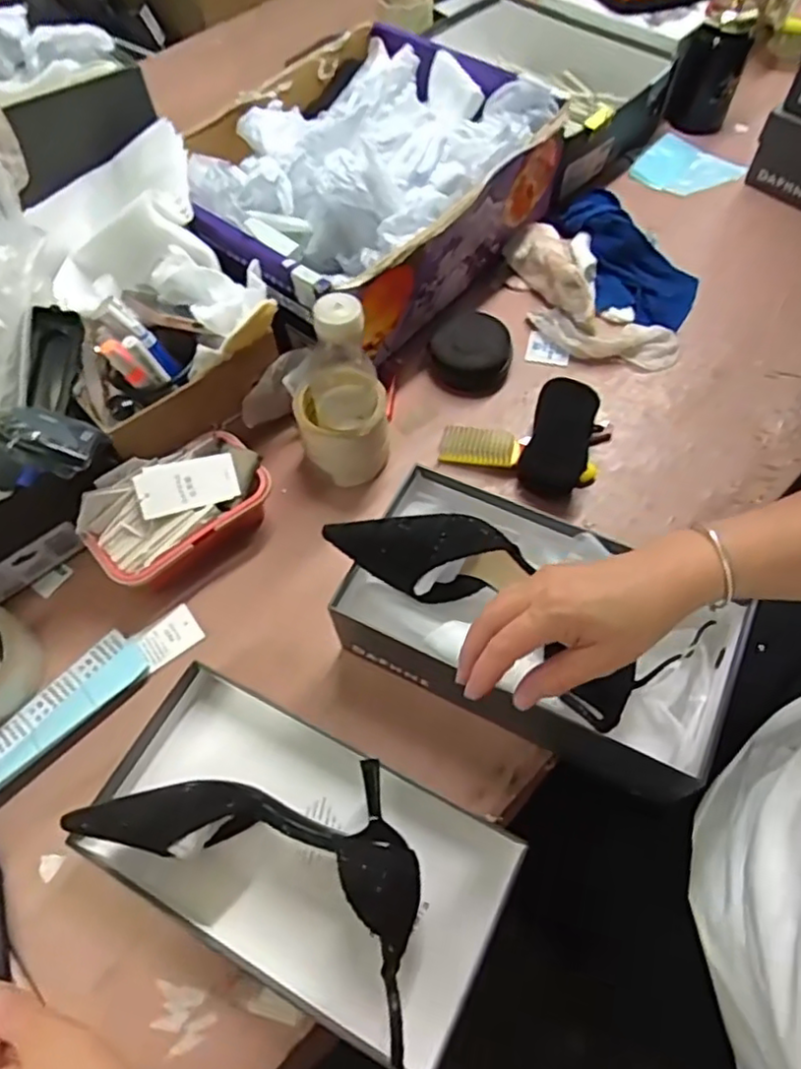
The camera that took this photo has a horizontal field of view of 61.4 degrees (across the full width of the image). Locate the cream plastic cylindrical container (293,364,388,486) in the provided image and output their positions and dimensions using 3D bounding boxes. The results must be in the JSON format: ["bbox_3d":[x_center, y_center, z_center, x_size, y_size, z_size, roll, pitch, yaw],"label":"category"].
[{"bbox_3d":[-0.056,-0.111,0.667,0.084,0.078,0.089,-1,61,1],"label":"cream plastic cylindrical container"}]

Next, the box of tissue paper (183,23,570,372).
[{"bbox_3d":[-0.051,-0.412,0.794,0.342,0.145,0.419,36,68,19],"label":"box of tissue paper"}]

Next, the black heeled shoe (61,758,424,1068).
[{"bbox_3d":[-0.086,0.219,0.491,0.278,0.063,0.149,27,65,15],"label":"black heeled shoe"}]

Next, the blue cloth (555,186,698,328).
[{"bbox_3d":[0.267,-0.334,0.812,0.129,0.062,0.222,-29,76,-14],"label":"blue cloth"}]

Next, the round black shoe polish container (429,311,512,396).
[{"bbox_3d":[0.077,-0.201,0.741,0.086,0.051,0.084,-1,61,1],"label":"round black shoe polish container"}]

